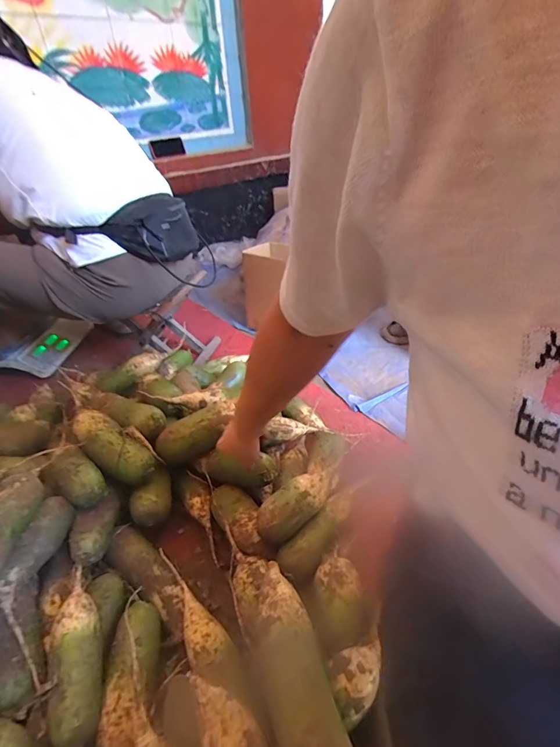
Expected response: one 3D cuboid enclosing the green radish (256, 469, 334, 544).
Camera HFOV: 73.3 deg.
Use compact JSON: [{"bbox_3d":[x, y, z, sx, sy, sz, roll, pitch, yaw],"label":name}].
[{"bbox_3d":[0.036,0.210,0.623,0.174,0.062,0.060,-25,40,-27],"label":"green radish"}]

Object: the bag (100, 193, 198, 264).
[{"bbox_3d":[-0.291,-0.332,0.876,0.092,0.135,0.209,19,41,29],"label":"bag"}]

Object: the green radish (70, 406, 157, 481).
[{"bbox_3d":[-0.298,0.125,0.655,0.183,0.051,0.069,35,47,13],"label":"green radish"}]

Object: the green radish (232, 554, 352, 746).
[{"bbox_3d":[0.004,0.331,0.448,0.075,0.065,0.302,-15,37,-16],"label":"green radish"}]

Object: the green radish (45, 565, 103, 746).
[{"bbox_3d":[-0.254,0.342,0.473,0.057,0.057,0.201,-17,37,-19],"label":"green radish"}]

